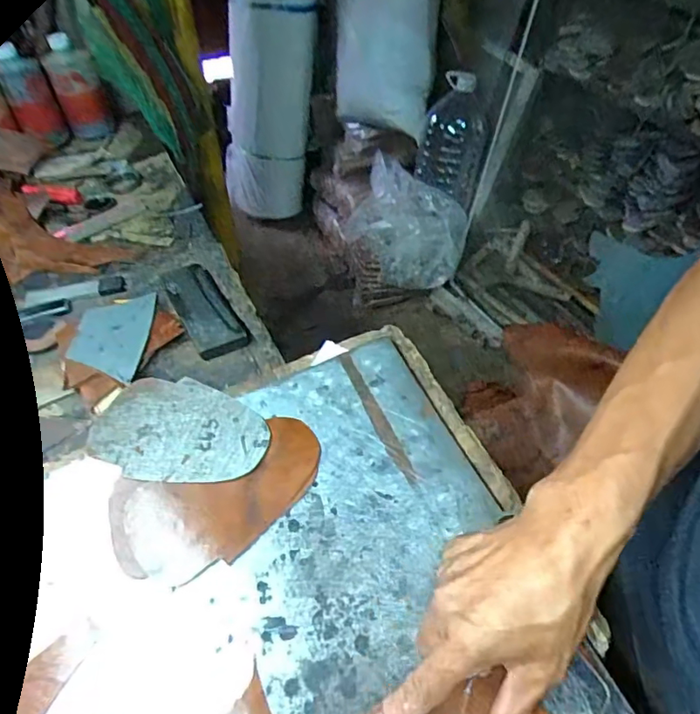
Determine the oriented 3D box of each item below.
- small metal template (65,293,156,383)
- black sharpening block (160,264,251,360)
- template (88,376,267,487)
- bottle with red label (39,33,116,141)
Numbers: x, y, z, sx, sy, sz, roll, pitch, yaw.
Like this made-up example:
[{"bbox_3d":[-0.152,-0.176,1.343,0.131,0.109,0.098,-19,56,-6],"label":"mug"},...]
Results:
[{"bbox_3d":[-0.246,-0.026,0.567,0.068,0.008,0.123,4,45,-7],"label":"small metal template"},{"bbox_3d":[-0.166,-0.056,0.612,0.055,0.015,0.159,-23,52,-20],"label":"black sharpening block"},{"bbox_3d":[-0.150,0.064,0.477,0.159,0.009,0.096,19,51,16],"label":"template"},{"bbox_3d":[-0.439,-0.432,0.891,0.072,0.165,0.076,-19,51,-17],"label":"bottle with red label"}]

